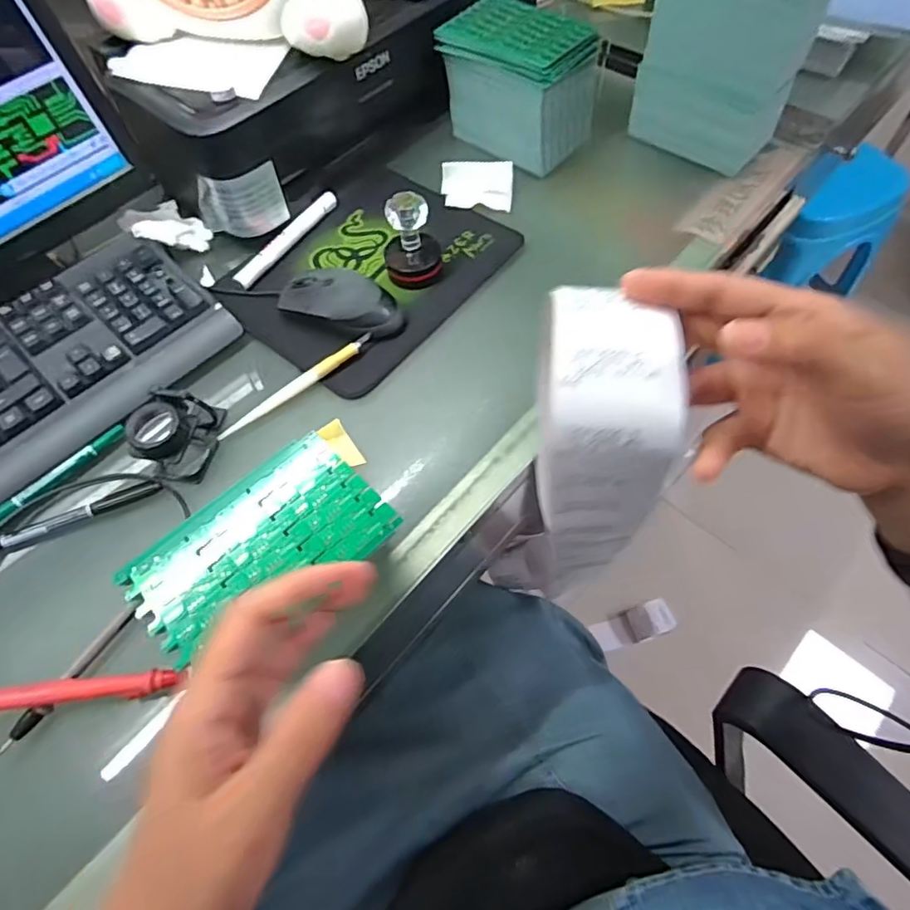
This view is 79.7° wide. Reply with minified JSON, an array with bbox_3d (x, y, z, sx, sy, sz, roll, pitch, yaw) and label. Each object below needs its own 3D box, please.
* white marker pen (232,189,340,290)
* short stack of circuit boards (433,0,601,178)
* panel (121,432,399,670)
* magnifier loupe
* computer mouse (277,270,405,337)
[{"bbox_3d":[-0.169,-0.217,0.547,0.017,0.012,0.145,27,65,17],"label":"white marker pen"},{"bbox_3d":[0.065,-0.388,0.576,0.146,0.109,0.093,35,68,20],"label":"short stack of circuit boards"},{"bbox_3d":[-0.114,0.054,0.319,0.141,0.006,0.087,-39,66,-18],"label":"panel"},{"bbox_3d":[-0.210,-0.020,0.418,0.039,0.057,0.068,11,62,9],"label":"magnifier loupe"},{"bbox_3d":[-0.103,-0.137,0.483,0.113,0.033,0.054,15,62,11],"label":"computer mouse"}]

